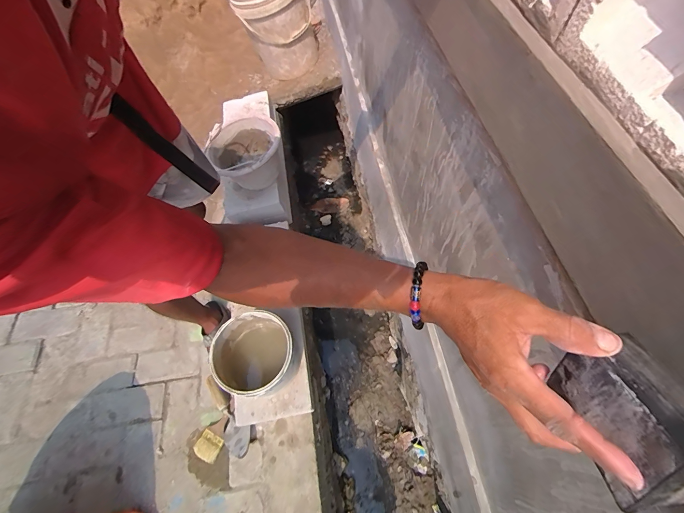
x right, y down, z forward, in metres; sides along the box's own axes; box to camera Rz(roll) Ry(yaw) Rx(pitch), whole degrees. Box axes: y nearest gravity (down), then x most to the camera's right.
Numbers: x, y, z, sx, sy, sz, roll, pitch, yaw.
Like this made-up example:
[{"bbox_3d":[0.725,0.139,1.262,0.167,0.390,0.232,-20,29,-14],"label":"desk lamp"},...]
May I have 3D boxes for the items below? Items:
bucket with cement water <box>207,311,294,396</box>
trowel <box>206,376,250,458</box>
[{"bbox_3d":[-0.201,0.240,0.777,0.177,0.162,0.177,-1,62,2],"label":"bucket with cement water"},{"bbox_3d":[-0.344,0.458,0.936,0.080,0.043,0.260,-41,67,-18],"label":"trowel"}]

